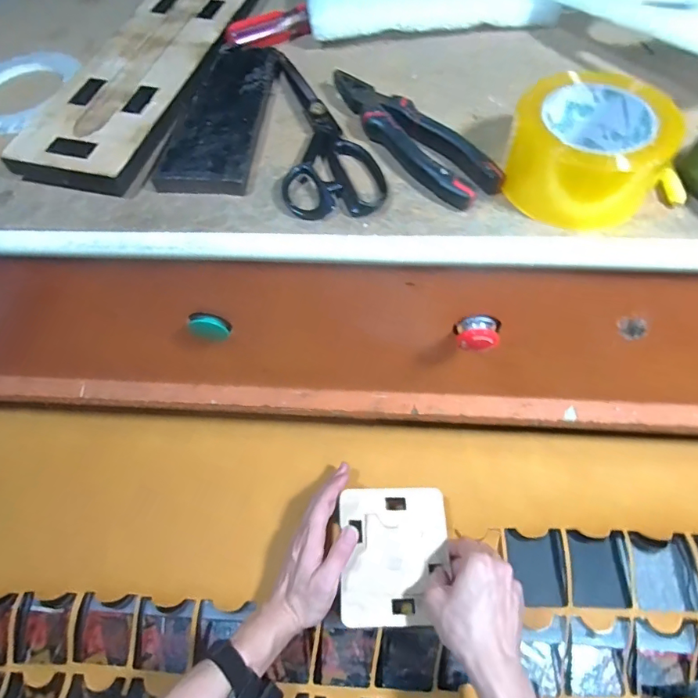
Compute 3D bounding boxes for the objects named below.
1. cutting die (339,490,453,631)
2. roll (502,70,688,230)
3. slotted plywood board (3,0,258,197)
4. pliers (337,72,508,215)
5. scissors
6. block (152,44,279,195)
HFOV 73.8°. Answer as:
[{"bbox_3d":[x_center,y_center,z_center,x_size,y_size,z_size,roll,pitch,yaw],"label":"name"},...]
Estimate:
[{"bbox_3d":[0.052,0.235,0.535,0.122,0.015,0.145,-2,62,2],"label":"cutting die"},{"bbox_3d":[0.181,-0.153,0.353,0.106,0.066,0.106,-1,62,2],"label":"roll"},{"bbox_3d":[-0.189,-0.288,0.461,0.113,0.031,0.345,11,63,9],"label":"slotted plywood board"},{"bbox_3d":[0.047,-0.186,0.402,0.057,0.022,0.192,-33,66,-14],"label":"pliers"},{"bbox_3d":[-0.030,-0.203,0.416,0.080,0.016,0.229,-12,62,-4],"label":"scissors"},{"bbox_3d":[-0.116,-0.217,0.429,0.074,0.019,0.199,3,62,4],"label":"block"}]

